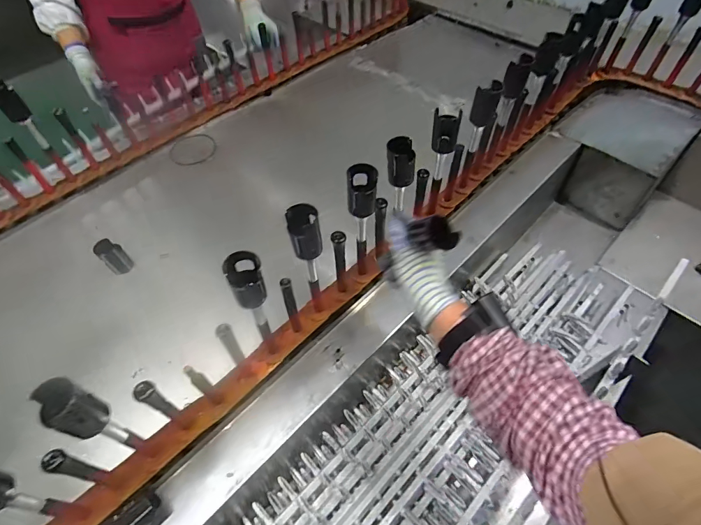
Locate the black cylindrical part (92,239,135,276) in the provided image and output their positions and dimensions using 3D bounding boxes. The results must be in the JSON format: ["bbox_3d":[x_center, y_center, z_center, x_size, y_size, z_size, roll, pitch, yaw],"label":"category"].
[{"bbox_3d":[-0.457,-0.011,0.753,0.041,0.064,0.039,-1,52,2],"label":"black cylindrical part"}]

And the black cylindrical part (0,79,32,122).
[{"bbox_3d":[-0.638,-0.302,0.725,0.040,0.081,0.032,-44,26,-27],"label":"black cylindrical part"}]

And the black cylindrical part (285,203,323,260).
[{"bbox_3d":[-0.060,-0.040,0.512,0.040,0.068,0.033,-10,52,-5],"label":"black cylindrical part"}]

